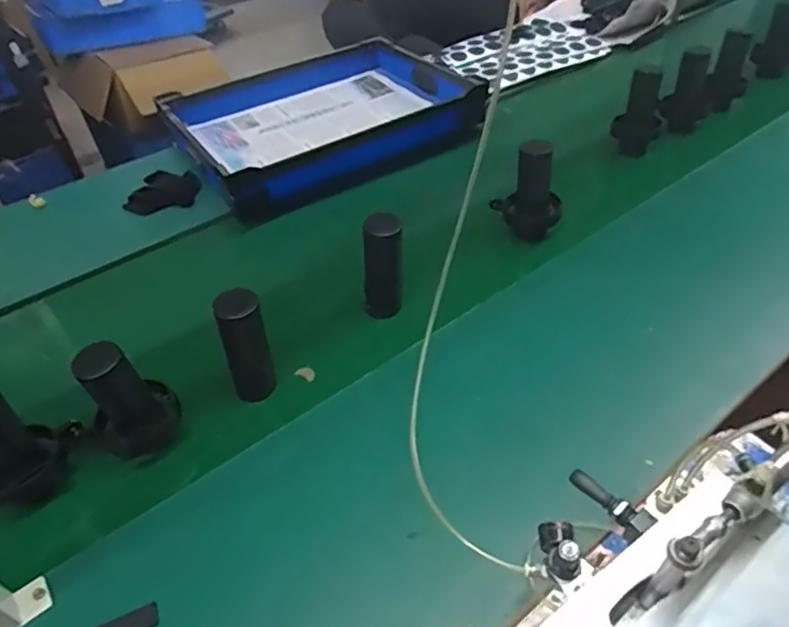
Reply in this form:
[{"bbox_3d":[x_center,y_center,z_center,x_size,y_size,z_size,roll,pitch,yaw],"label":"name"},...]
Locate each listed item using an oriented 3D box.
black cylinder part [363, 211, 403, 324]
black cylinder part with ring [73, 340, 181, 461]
[{"bbox_3d":[-0.017,-0.061,0.862,0.062,0.180,0.060,-6,44,-2],"label":"black cylinder part"},{"bbox_3d":[-0.322,0.112,0.705,0.095,0.184,0.082,-35,52,-27],"label":"black cylinder part with ring"}]

